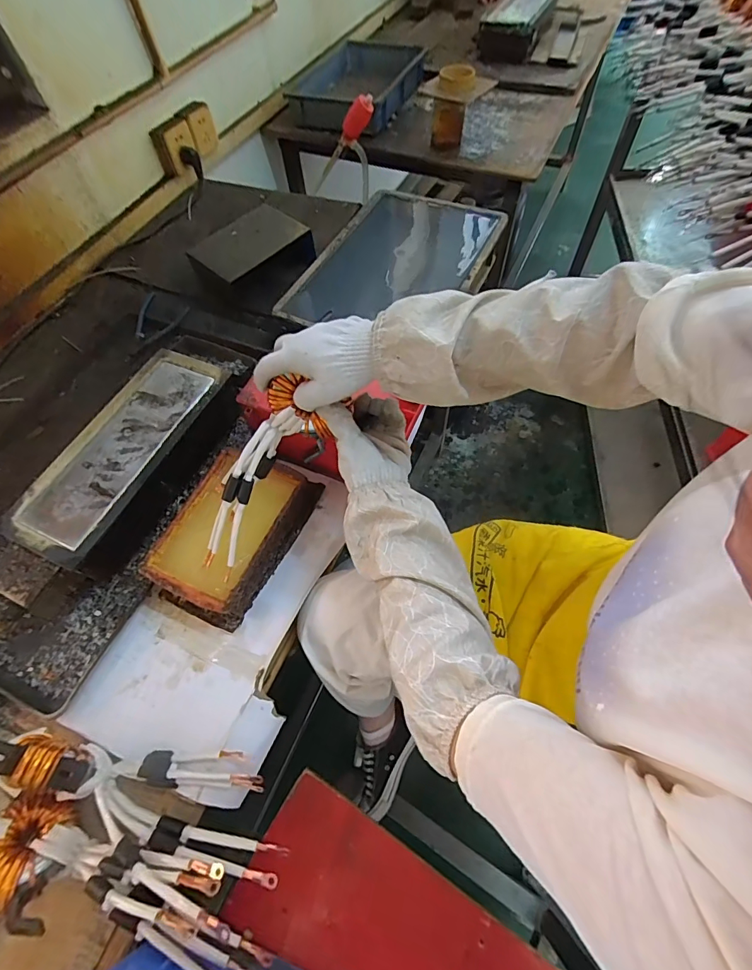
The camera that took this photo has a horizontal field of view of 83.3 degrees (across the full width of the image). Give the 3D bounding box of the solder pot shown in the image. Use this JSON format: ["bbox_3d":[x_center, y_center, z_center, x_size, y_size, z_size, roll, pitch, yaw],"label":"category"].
[{"bbox_3d":[-0.346,-0.038,0.621,0.149,0.087,0.337,21,64,15],"label":"solder pot"}]

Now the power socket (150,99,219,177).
[{"bbox_3d":[-0.452,-0.842,1.018,0.044,0.100,0.177,29,66,18],"label":"power socket"}]

